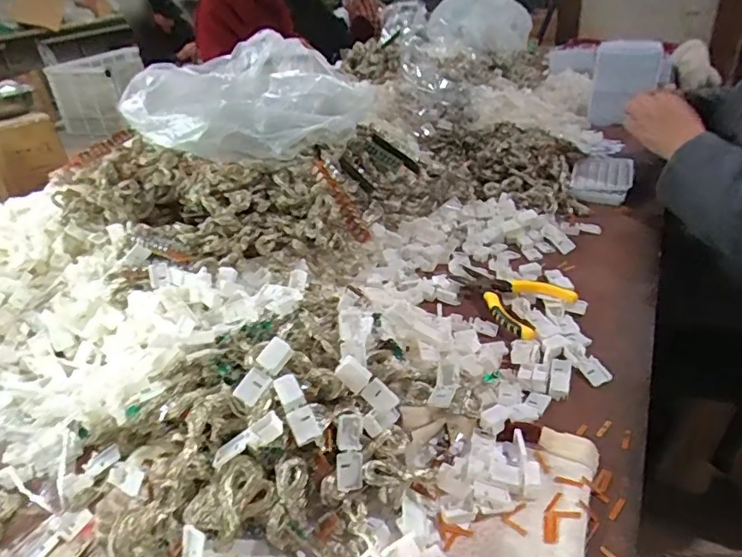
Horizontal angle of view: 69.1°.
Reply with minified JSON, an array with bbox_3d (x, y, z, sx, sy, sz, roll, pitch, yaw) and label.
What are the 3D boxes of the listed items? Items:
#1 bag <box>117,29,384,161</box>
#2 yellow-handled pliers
[{"bbox_3d":[-0.204,-0.283,0.827,0.316,0.102,0.396,-17,34,-18],"label":"bag"},{"bbox_3d":[0.162,0.015,0.652,0.098,0.019,0.142,-27,38,-31],"label":"yellow-handled pliers"}]

